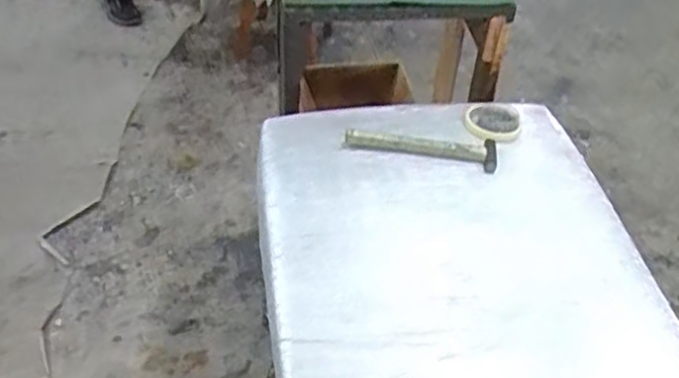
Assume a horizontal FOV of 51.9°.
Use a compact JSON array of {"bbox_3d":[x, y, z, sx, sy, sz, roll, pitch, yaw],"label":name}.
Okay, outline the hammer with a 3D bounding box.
[{"bbox_3d":[0.129,-0.070,1.094,0.232,0.018,0.070,9,44,5],"label":"hammer"}]

